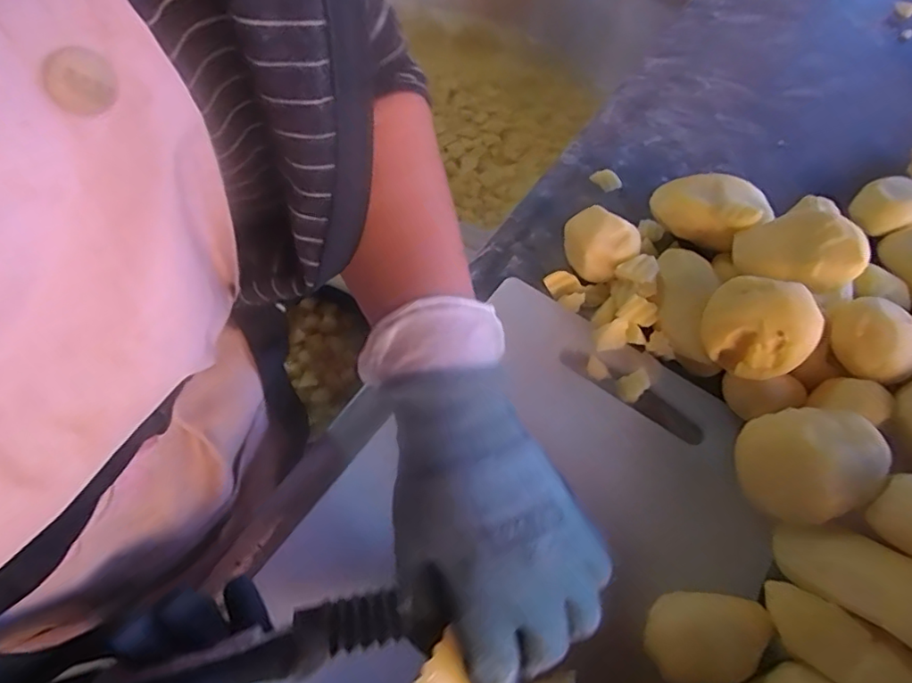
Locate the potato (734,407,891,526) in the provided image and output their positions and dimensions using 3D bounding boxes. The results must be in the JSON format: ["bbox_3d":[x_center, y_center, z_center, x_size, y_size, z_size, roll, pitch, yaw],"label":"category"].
[{"bbox_3d":[0.217,0.077,0.364,0.055,0.072,0.067,-17,63,-13],"label":"potato"}]

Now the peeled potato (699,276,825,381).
[{"bbox_3d":[0.204,-0.007,0.395,0.054,0.062,0.068,-35,68,-21],"label":"peeled potato"}]

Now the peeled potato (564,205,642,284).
[{"bbox_3d":[0.116,-0.079,0.467,0.043,0.043,0.057,-16,63,-12],"label":"peeled potato"}]

